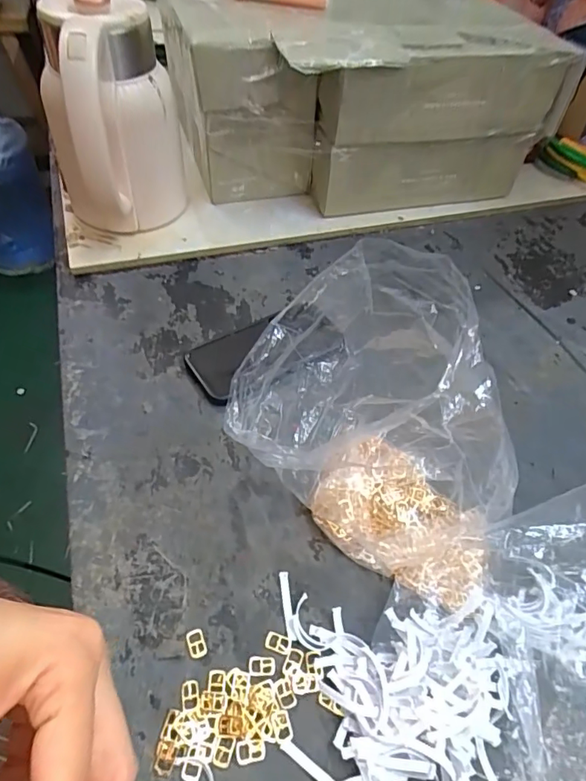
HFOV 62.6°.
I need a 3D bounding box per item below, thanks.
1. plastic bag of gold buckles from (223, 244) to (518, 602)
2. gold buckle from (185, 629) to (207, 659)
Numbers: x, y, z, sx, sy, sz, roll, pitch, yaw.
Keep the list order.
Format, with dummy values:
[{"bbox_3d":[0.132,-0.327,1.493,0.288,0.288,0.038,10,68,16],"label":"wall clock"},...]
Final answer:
[{"bbox_3d":[0.063,0.034,0.334,0.192,0.220,0.112,16,53,7],"label":"plastic bag of gold buckles"},{"bbox_3d":[-0.069,0.182,0.345,0.011,0.004,0.019,-17,56,-18],"label":"gold buckle"}]

